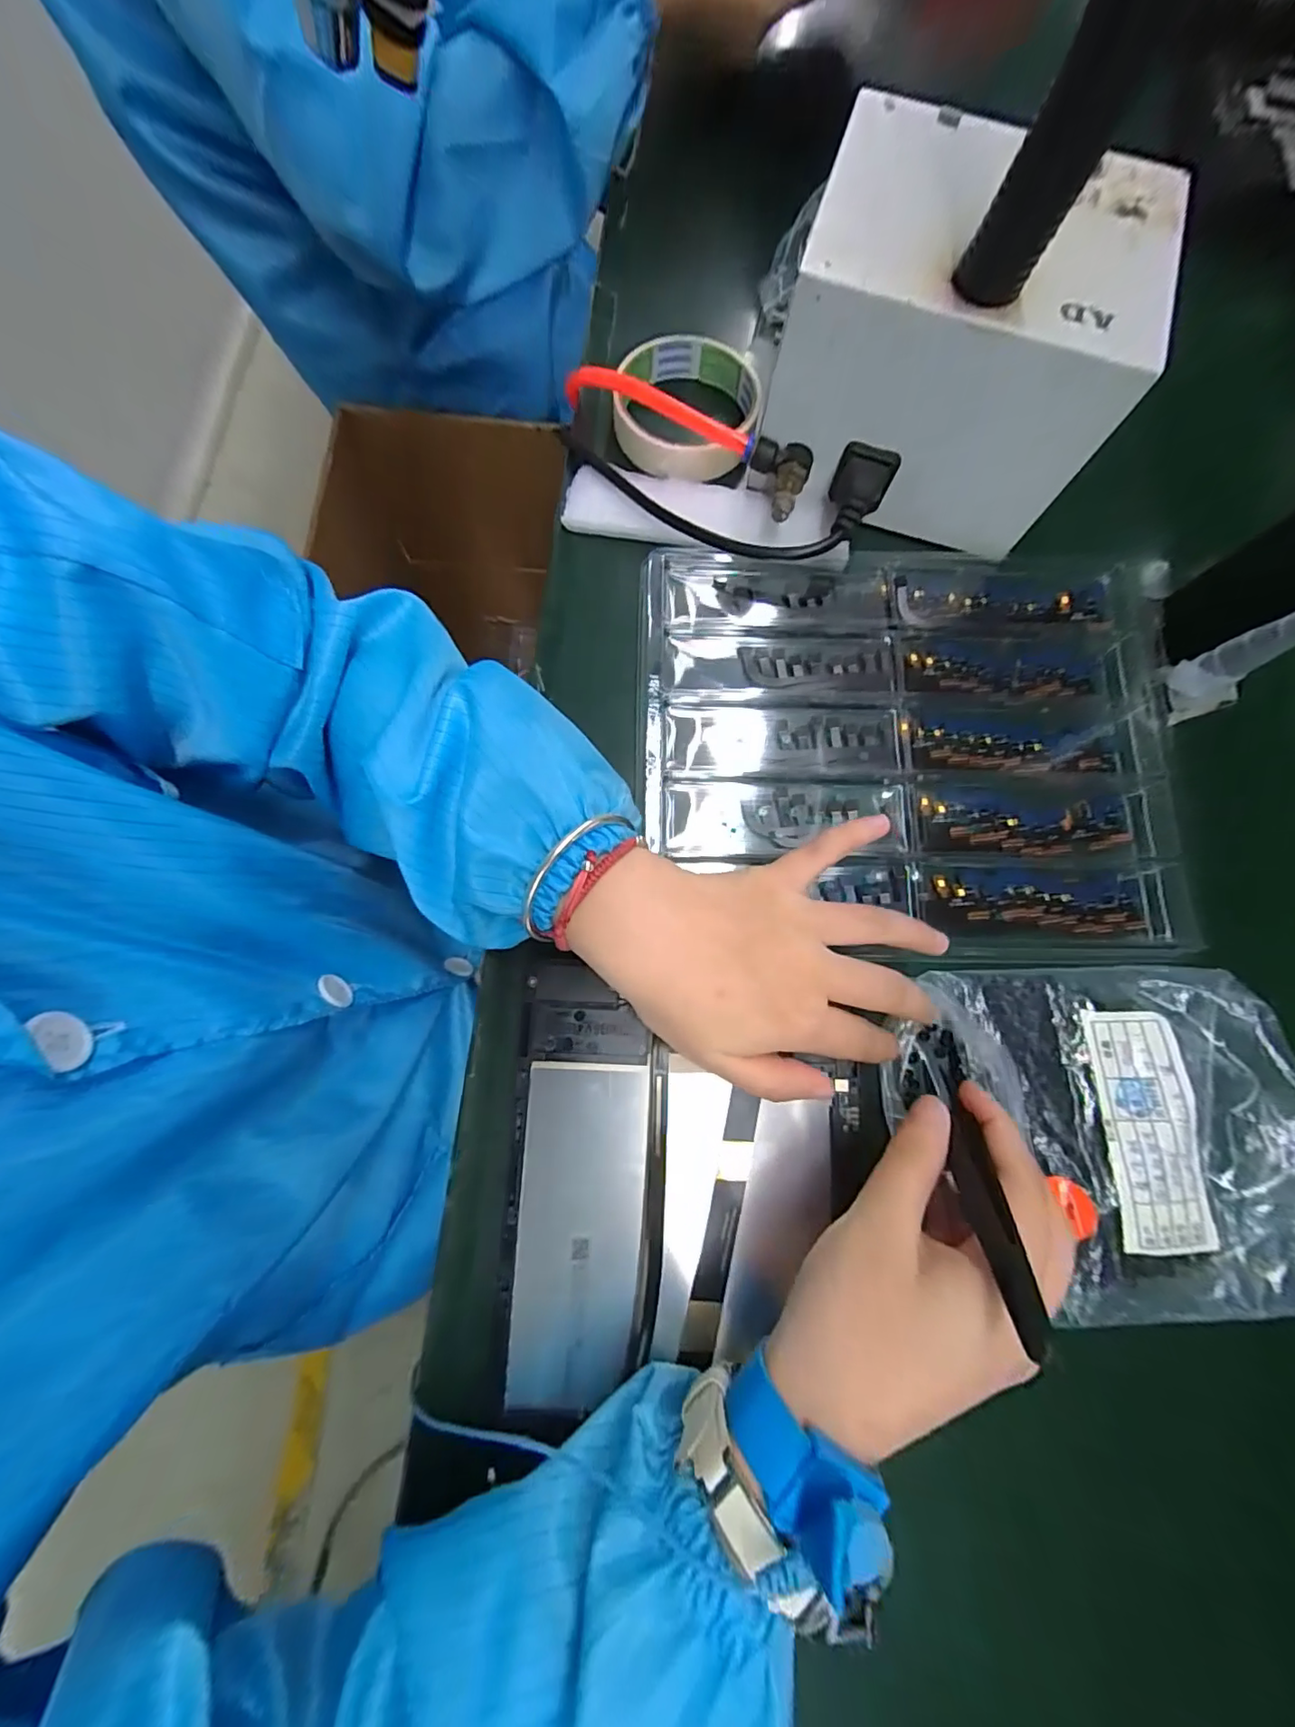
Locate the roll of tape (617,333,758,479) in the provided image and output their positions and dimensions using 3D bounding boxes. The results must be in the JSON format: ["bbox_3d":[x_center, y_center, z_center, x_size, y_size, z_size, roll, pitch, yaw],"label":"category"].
[{"bbox_3d":[0.021,-0.265,0.317,0.082,0.019,0.083,1,78,-3],"label":"roll of tape"}]

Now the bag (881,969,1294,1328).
[{"bbox_3d":[0.196,0.119,0.240,0.162,0.029,0.141,0,76,-2],"label":"bag"}]

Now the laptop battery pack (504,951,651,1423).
[{"bbox_3d":[-0.029,0.129,0.233,0.056,0.009,0.171,2,76,-1],"label":"laptop battery pack"}]

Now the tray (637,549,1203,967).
[{"bbox_3d":[0.139,-0.062,0.288,0.284,0.018,0.219,1,76,-1],"label":"tray"}]

